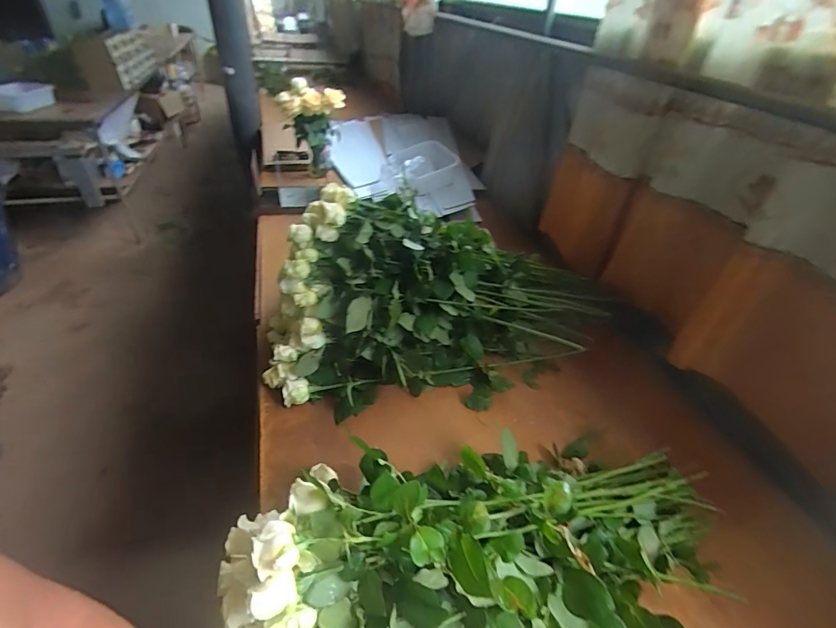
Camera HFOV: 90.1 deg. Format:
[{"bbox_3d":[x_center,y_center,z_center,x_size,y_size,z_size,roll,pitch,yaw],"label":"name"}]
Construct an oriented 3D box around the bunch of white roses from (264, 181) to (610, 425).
[{"bbox_3d":[0.075,-0.029,0.879,0.772,0.315,0.301,-6,40,-14],"label":"bunch of white roses"}]

